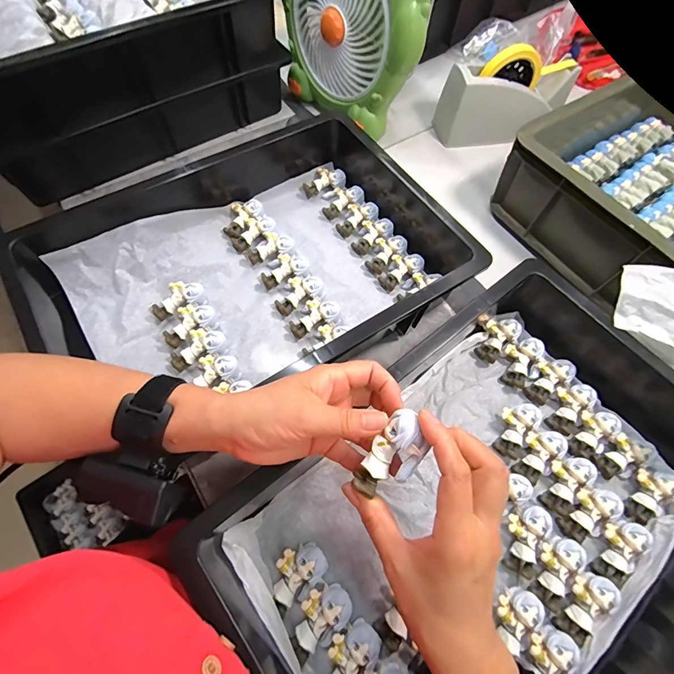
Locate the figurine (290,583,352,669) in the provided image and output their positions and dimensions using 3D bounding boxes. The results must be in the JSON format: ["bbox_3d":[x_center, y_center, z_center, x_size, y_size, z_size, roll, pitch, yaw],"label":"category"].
[{"bbox_3d":[-0.016,0.245,0.313,0.036,0.024,0.061,39,69,15],"label":"figurine"}]

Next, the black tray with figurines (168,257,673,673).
[{"bbox_3d":[0.166,0.154,0.333,0.507,0.091,0.323,-36,71,-17],"label":"black tray with figurines"}]

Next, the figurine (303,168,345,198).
[{"bbox_3d":[-0.023,-0.240,0.548,0.064,0.020,0.038,-25,67,6],"label":"figurine"}]

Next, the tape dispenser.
[{"bbox_3d":[0.279,-0.388,0.592,0.202,0.117,0.071,-4,65,-4],"label":"tape dispenser"}]

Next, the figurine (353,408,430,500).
[{"bbox_3d":[0.039,0.079,0.249,0.029,0.030,0.059,35,97,4],"label":"figurine"}]

